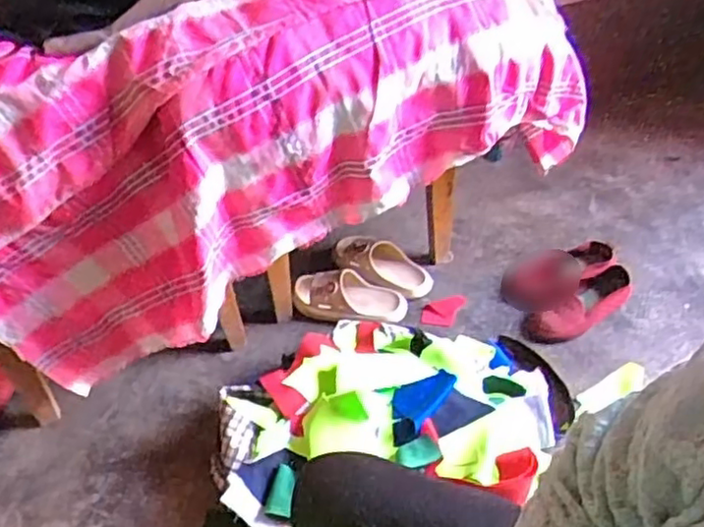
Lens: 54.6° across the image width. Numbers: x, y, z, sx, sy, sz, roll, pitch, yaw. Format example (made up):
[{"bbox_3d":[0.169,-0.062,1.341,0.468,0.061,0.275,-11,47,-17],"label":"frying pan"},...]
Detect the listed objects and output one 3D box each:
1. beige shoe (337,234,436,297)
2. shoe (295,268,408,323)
[{"bbox_3d":[0.061,-0.005,1.375,0.213,0.064,0.102,20,48,23],"label":"beige shoe"},{"bbox_3d":[-0.004,0.060,1.313,0.218,0.059,0.090,2,43,6],"label":"shoe"}]

